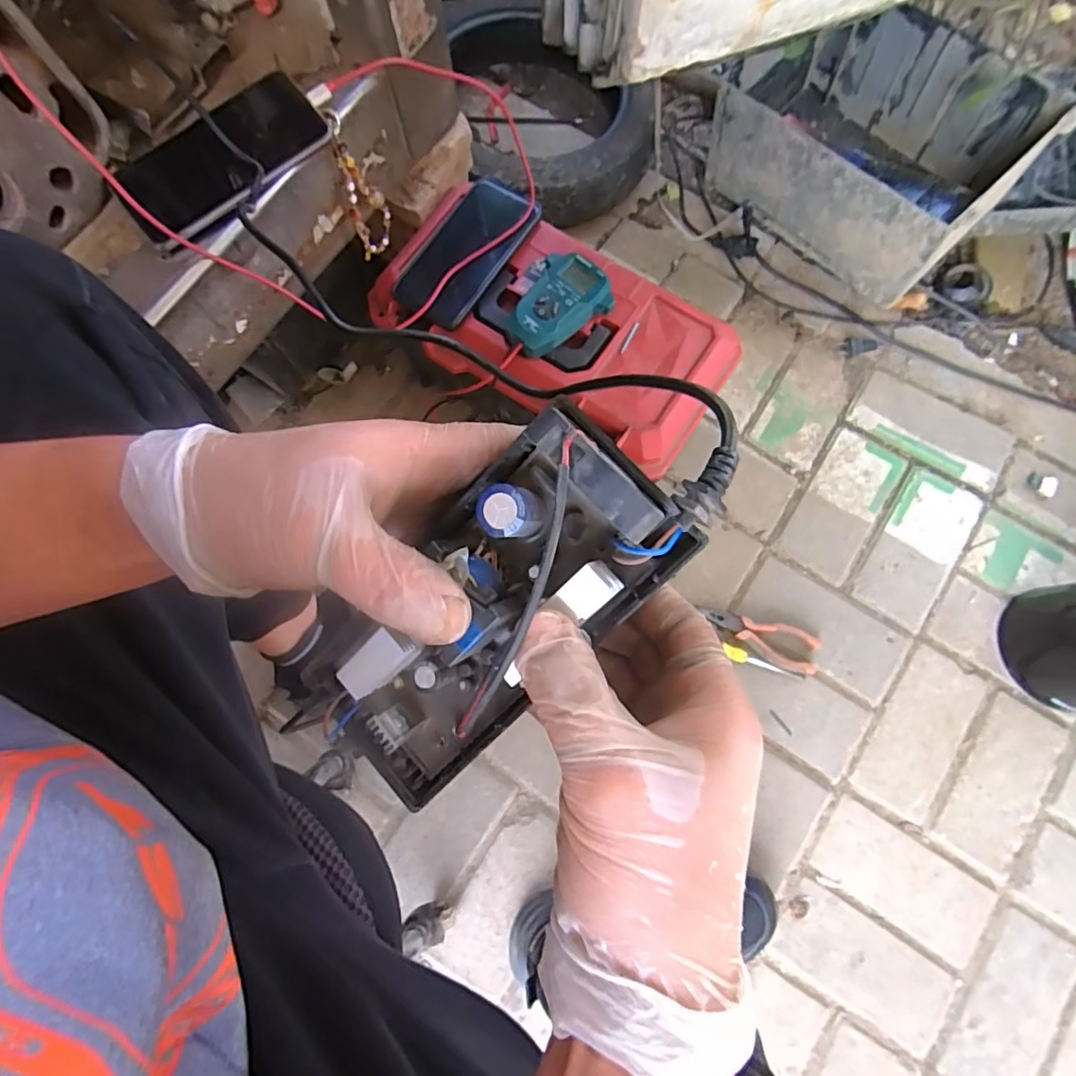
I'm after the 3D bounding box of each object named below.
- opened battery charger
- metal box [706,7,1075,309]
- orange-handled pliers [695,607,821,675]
[{"bbox_3d":[-0.019,0.030,0.208,0.072,0.043,0.157,42,108,11],"label":"opened battery charger"},{"bbox_3d":[0.400,-0.482,0.708,0.217,0.168,0.324,-42,79,-9],"label":"metal box"},{"bbox_3d":[0.255,0.112,0.659,0.133,0.012,0.045,23,77,7],"label":"orange-handled pliers"}]

